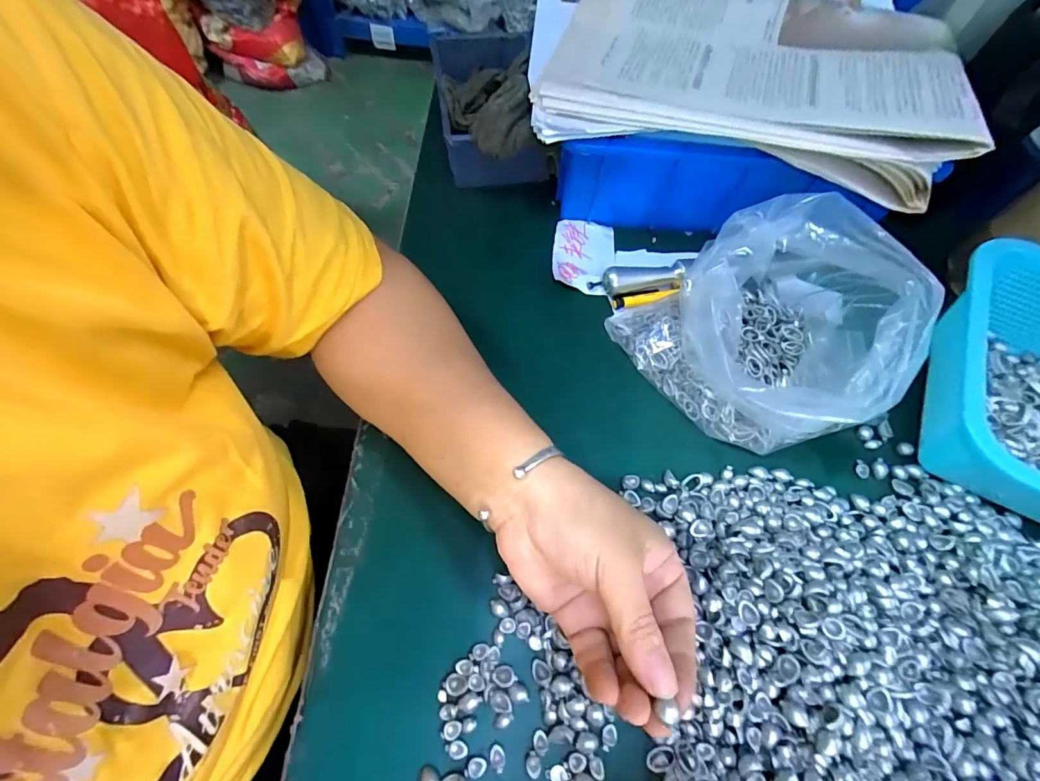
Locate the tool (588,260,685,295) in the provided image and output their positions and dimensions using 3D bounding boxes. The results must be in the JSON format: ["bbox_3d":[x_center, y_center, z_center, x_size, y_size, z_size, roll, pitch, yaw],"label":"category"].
[{"bbox_3d":[0.094,-0.088,0.364,0.071,0.017,0.019,-10,65,-7],"label":"tool"}]

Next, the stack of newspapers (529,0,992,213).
[{"bbox_3d":[0.164,-0.257,0.344,0.289,0.042,0.226,16,64,4],"label":"stack of newspapers"}]

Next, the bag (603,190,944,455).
[{"bbox_3d":[0.174,-0.043,0.303,0.156,0.089,0.153,-26,68,-14],"label":"bag"}]

